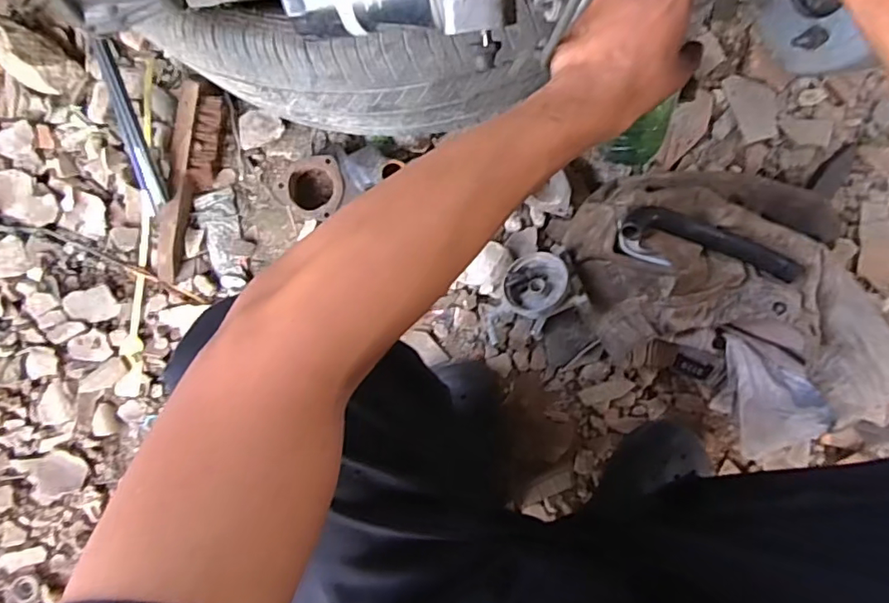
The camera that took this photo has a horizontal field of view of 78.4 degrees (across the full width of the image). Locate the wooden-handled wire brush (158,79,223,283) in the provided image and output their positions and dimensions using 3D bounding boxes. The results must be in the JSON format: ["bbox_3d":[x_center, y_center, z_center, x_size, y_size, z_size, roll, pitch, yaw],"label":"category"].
[{"bbox_3d":[-0.301,-0.135,0.642,0.047,0.031,0.224,12,92,-2],"label":"wooden-handled wire brush"}]

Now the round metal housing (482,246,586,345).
[{"bbox_3d":[0.109,-0.001,0.657,0.088,0.066,0.139,34,91,-3],"label":"round metal housing"}]

